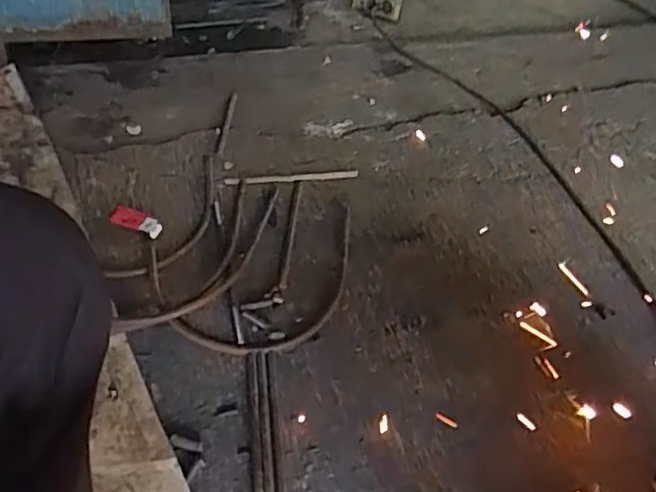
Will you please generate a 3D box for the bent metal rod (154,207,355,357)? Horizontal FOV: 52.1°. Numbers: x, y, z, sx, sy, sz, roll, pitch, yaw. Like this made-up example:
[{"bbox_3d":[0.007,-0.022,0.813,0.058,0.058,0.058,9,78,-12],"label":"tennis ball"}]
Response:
[{"bbox_3d":[-0.103,0.048,0.939,0.298,0.034,0.230,-3,42,-7],"label":"bent metal rod"}]

